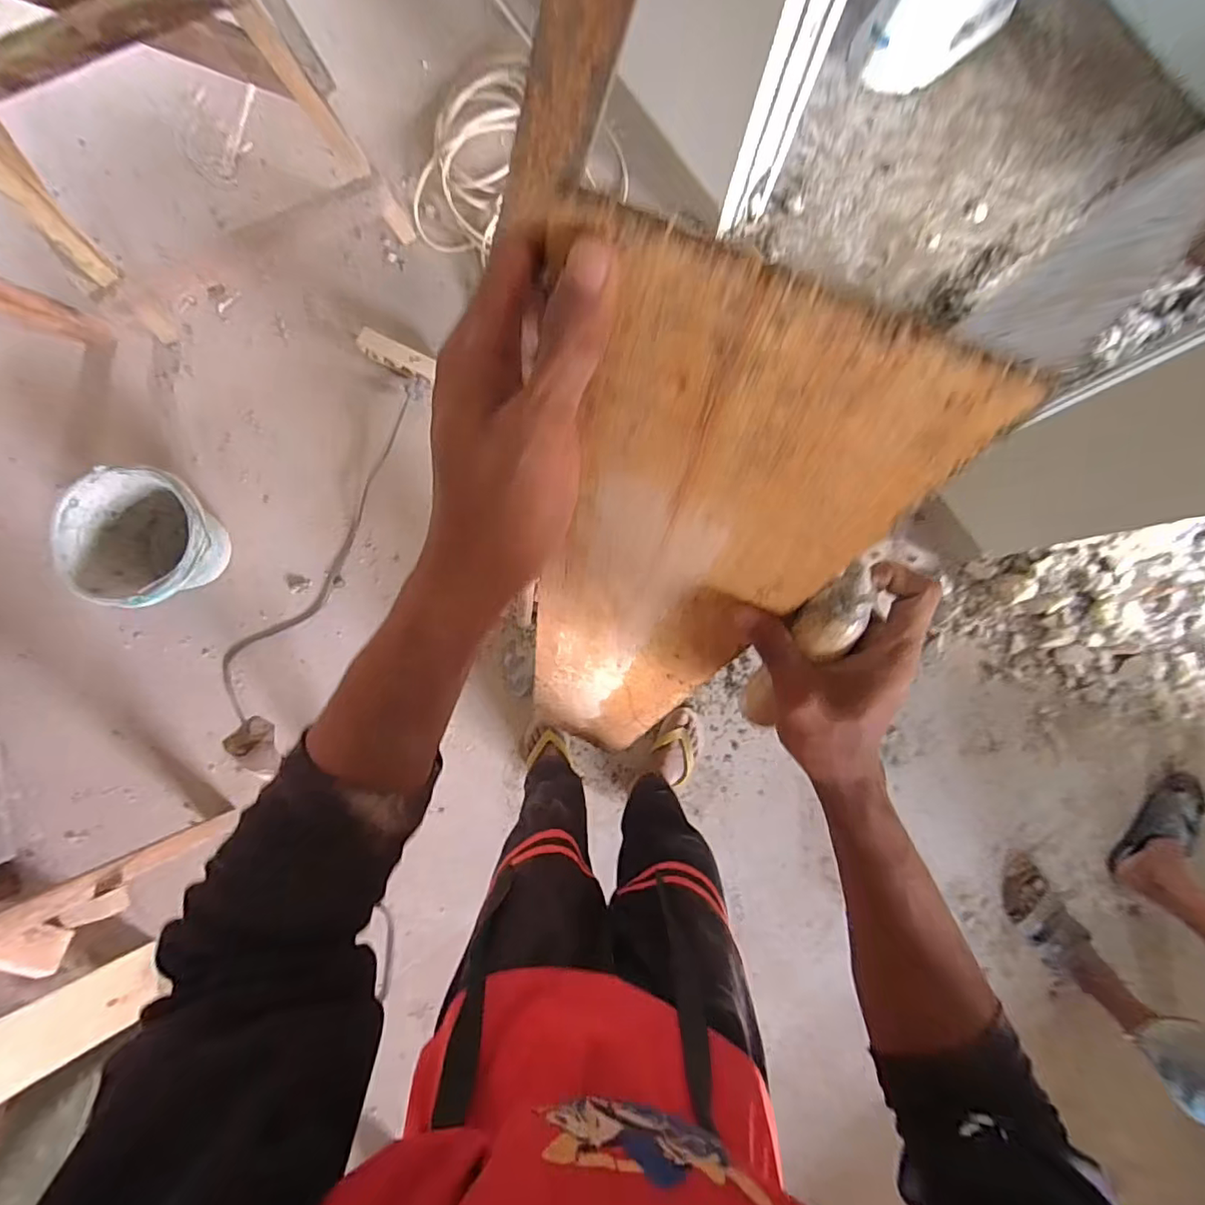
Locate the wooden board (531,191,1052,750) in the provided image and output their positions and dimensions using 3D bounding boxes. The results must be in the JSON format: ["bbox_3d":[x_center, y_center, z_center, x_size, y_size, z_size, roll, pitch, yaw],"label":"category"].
[{"bbox_3d":[0.013,0.036,0.446,0.142,0.657,0.014,21,68,1],"label":"wooden board"}]

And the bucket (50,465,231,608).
[{"bbox_3d":[-0.923,-0.119,1.152,0.267,0.218,0.256,0,87,0],"label":"bucket"}]

